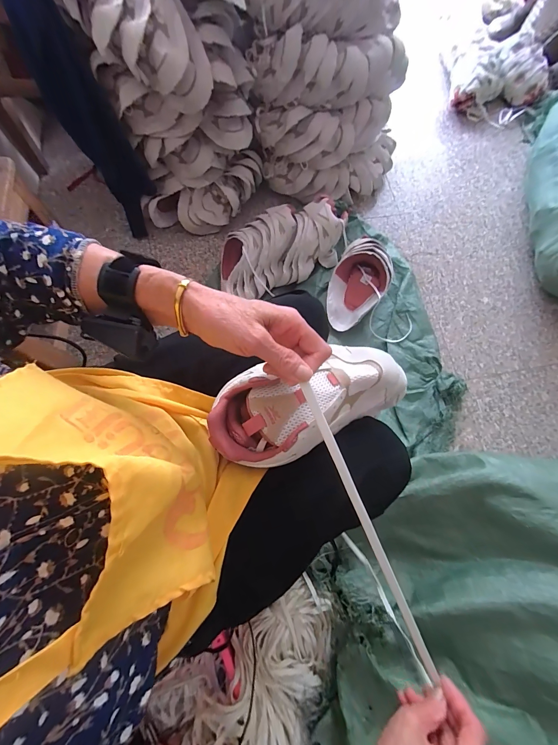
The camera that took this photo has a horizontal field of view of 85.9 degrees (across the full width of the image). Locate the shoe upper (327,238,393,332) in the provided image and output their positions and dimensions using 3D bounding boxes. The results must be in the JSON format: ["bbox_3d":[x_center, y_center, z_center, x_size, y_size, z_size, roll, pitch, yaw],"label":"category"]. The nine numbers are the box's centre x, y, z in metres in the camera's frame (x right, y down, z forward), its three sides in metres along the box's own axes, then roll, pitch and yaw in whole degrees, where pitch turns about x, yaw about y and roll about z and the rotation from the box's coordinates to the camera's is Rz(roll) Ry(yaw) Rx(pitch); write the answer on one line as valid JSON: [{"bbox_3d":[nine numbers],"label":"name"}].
[{"bbox_3d":[0.234,-0.265,0.885,0.161,0.101,0.278,29,75,7],"label":"shoe upper"}]

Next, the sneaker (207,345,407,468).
[{"bbox_3d":[0.041,0.034,0.381,0.254,0.091,0.118,-17,75,-14],"label":"sneaker"}]

